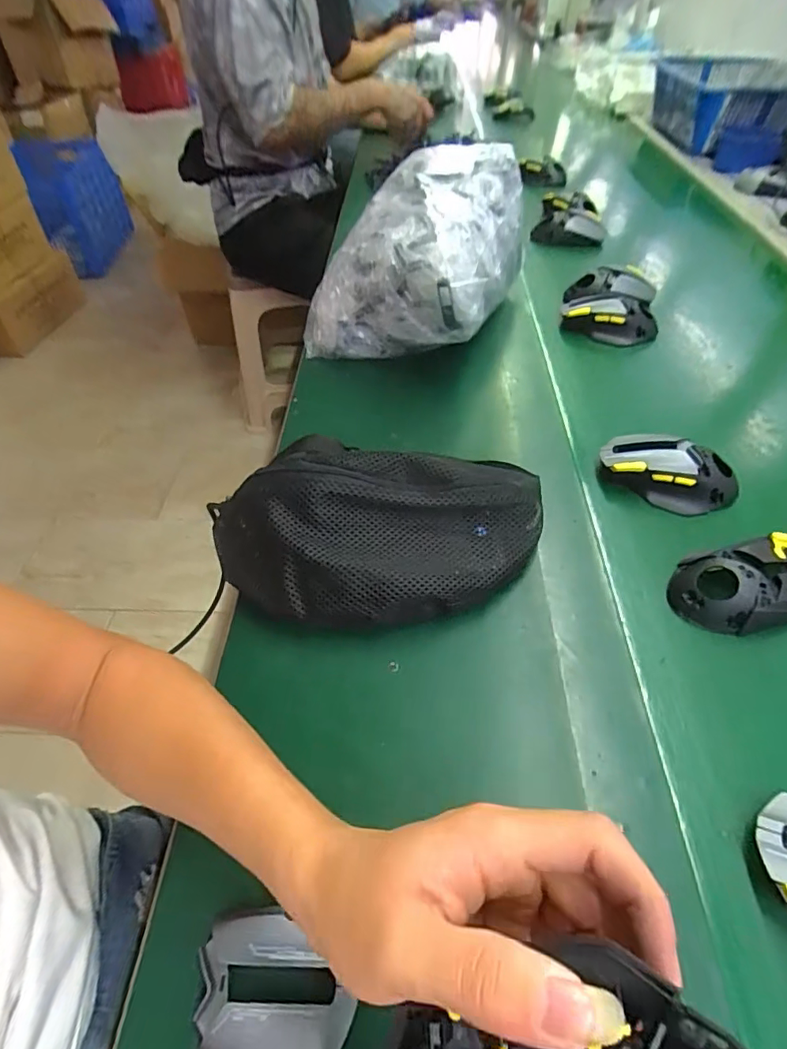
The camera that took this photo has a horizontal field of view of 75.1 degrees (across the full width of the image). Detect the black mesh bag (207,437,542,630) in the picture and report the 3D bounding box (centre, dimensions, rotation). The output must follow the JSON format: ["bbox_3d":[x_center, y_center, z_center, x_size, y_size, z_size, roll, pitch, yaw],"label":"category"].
[{"bbox_3d":[-0.007,0.004,0.402,0.274,0.076,0.139,-11,51,-6],"label":"black mesh bag"}]

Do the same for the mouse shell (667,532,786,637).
[{"bbox_3d":[0.273,0.045,0.389,0.110,0.039,0.064,-6,50,-2],"label":"mouse shell"}]

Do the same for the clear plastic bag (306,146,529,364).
[{"bbox_3d":[0.034,-0.317,0.611,0.210,0.174,0.231,22,55,20],"label":"clear plastic bag"}]

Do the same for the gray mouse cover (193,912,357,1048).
[{"bbox_3d":[-0.060,0.232,0.258,0.078,0.014,0.055,-1,50,3],"label":"gray mouse cover"}]

